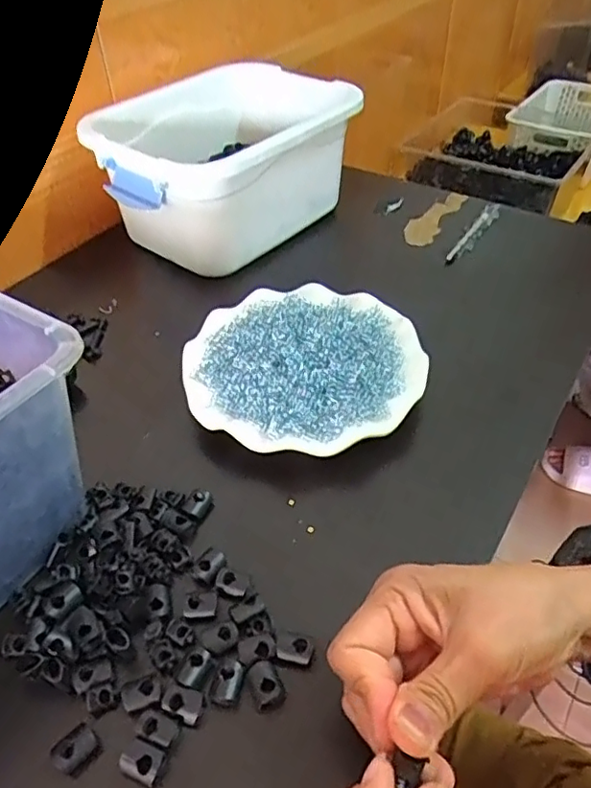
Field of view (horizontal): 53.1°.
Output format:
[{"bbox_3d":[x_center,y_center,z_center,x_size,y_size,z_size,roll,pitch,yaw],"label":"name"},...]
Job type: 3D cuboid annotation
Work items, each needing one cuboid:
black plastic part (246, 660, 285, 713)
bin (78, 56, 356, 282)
[{"bbox_3d":[-0.016,0.153,0.310,0.016,0.013,0.021,-21,49,-19],"label":"black plastic part"},{"bbox_3d":[-0.082,-0.243,0.615,0.199,0.109,0.240,34,55,30],"label":"bin"}]

